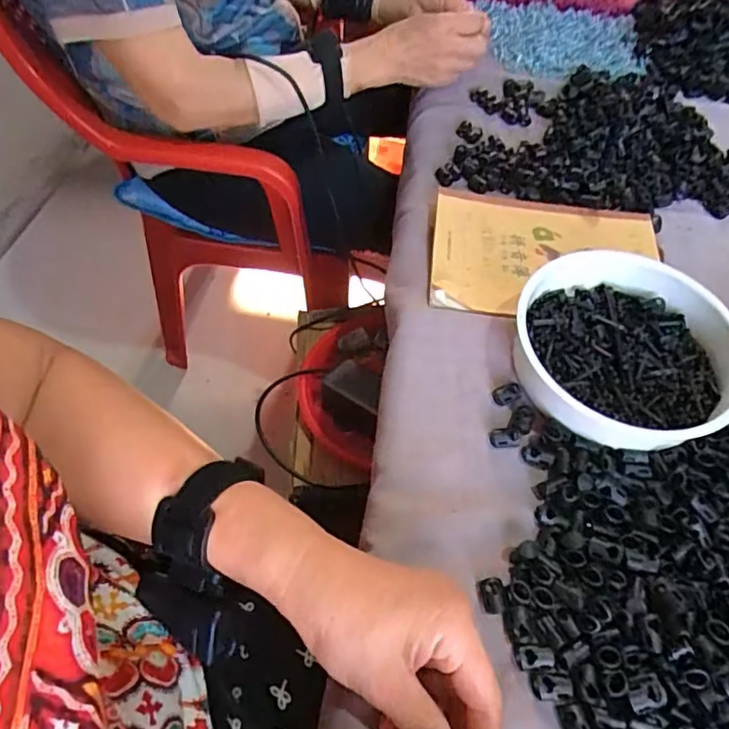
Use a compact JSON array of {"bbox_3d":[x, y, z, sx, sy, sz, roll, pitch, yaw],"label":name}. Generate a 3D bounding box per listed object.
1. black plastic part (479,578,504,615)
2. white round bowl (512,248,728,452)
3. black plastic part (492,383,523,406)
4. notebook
[{"bbox_3d":[0.076,0.138,0.331,0.012,0.006,0.020,-1,56,-3],"label":"black plastic part"},{"bbox_3d":[0.193,-0.013,0.415,0.155,0.044,0.155,1,57,-2],"label":"white round bowl"},{"bbox_3d":[0.106,0.022,0.408,0.021,0.004,0.015,-19,60,-14],"label":"black plastic part"},{"bbox_3d":[0.165,-0.097,0.499,0.205,0.012,0.148,7,57,2],"label":"notebook"}]

